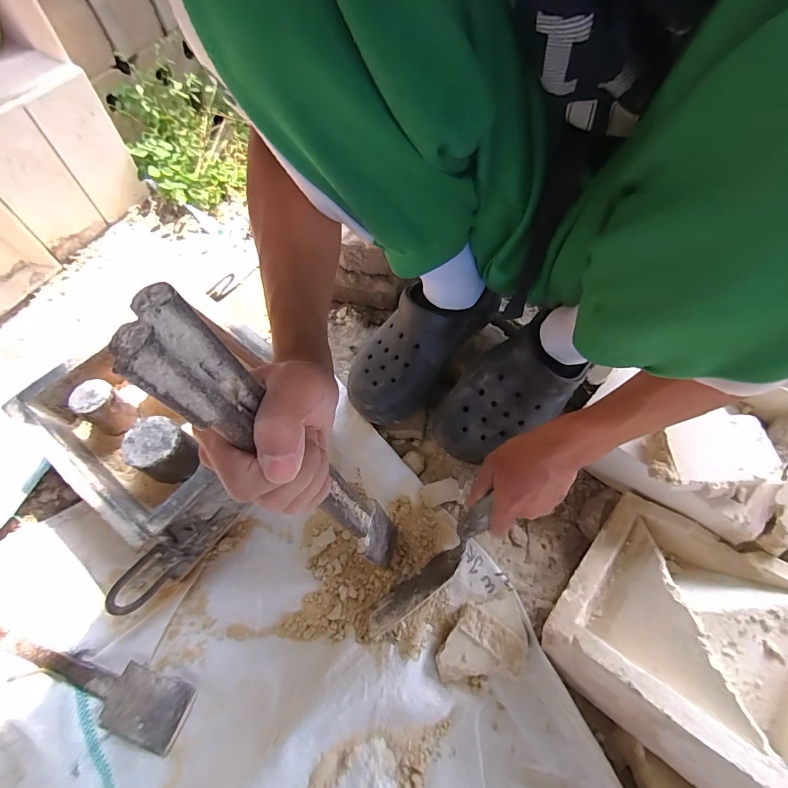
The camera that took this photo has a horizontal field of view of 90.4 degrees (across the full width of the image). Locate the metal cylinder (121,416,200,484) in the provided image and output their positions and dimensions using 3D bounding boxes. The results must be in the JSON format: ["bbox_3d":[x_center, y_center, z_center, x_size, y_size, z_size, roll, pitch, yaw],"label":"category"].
[{"bbox_3d":[-0.257,0.063,0.436,0.055,0.059,0.055,0,63,1],"label":"metal cylinder"}]

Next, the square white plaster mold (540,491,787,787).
[{"bbox_3d":[0.287,0.232,0.384,0.198,0.079,0.210,24,53,41],"label":"square white plaster mold"}]

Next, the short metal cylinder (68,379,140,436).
[{"bbox_3d":[-0.338,0.015,0.458,0.045,0.056,0.040,32,68,16],"label":"short metal cylinder"}]

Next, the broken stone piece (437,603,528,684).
[{"bbox_3d":[0.093,0.277,0.414,0.077,0.020,0.072,29,65,13],"label":"broken stone piece"}]

